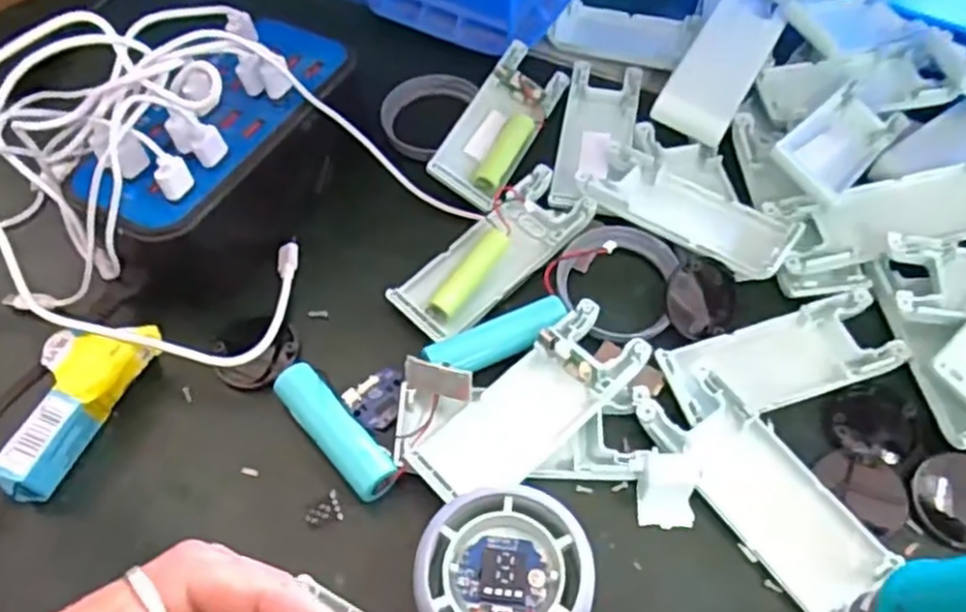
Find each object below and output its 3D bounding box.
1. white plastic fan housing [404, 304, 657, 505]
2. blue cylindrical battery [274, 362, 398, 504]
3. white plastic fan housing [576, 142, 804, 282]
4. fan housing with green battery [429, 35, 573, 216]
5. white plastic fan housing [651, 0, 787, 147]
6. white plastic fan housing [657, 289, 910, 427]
[{"bbox_3d":[0.019,0.042,0.317,0.103,0.021,0.040,-38,64,-19],"label":"white plastic fan housing"},{"bbox_3d":[-0.062,0.053,0.321,0.019,0.017,0.067,-38,64,-18],"label":"blue cylindrical battery"},{"bbox_3d":[0.099,-0.046,0.369,0.100,0.019,0.046,34,66,21],"label":"white plastic fan housing"},{"bbox_3d":[0.009,-0.097,0.408,0.039,0.019,0.103,29,64,3],"label":"fan housing with green battery"},{"bbox_3d":[0.129,-0.129,0.414,0.038,0.025,0.098,27,63,18],"label":"white plastic fan housing"},{"bbox_3d":[0.131,0.022,0.333,0.102,0.015,0.040,-17,59,-7],"label":"white plastic fan housing"}]

